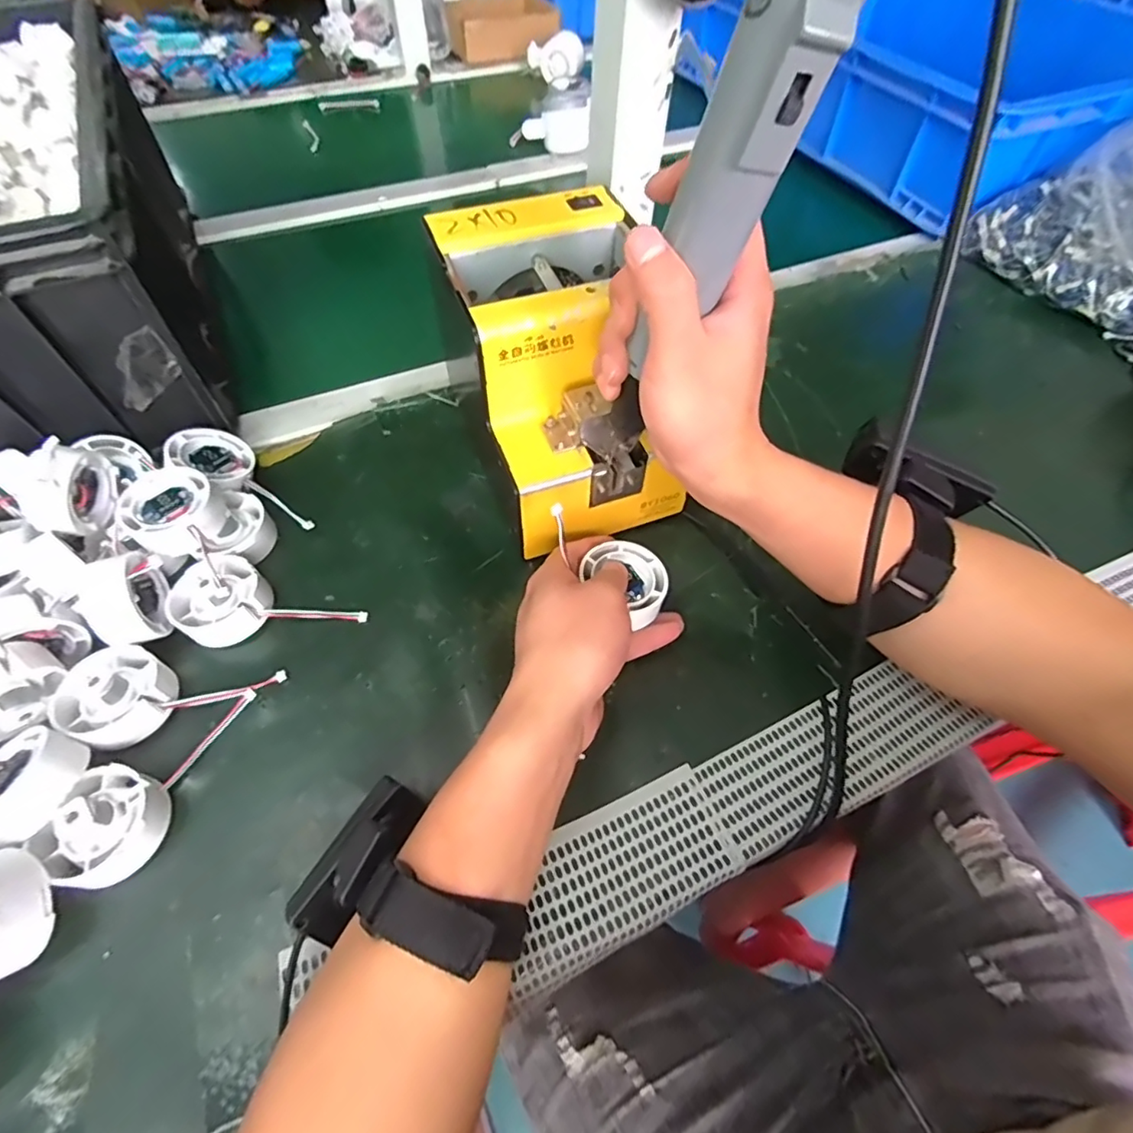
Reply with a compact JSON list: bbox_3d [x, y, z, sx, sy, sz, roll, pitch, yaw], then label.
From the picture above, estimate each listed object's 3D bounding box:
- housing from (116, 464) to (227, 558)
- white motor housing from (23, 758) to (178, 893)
[{"bbox_3d":[-0.254,-0.034,0.366,0.052,0.028,0.057,1,58,-1],"label":"housing"},{"bbox_3d":[-0.233,0.131,0.283,0.050,0.028,0.052,17,59,9],"label":"white motor housing"}]

